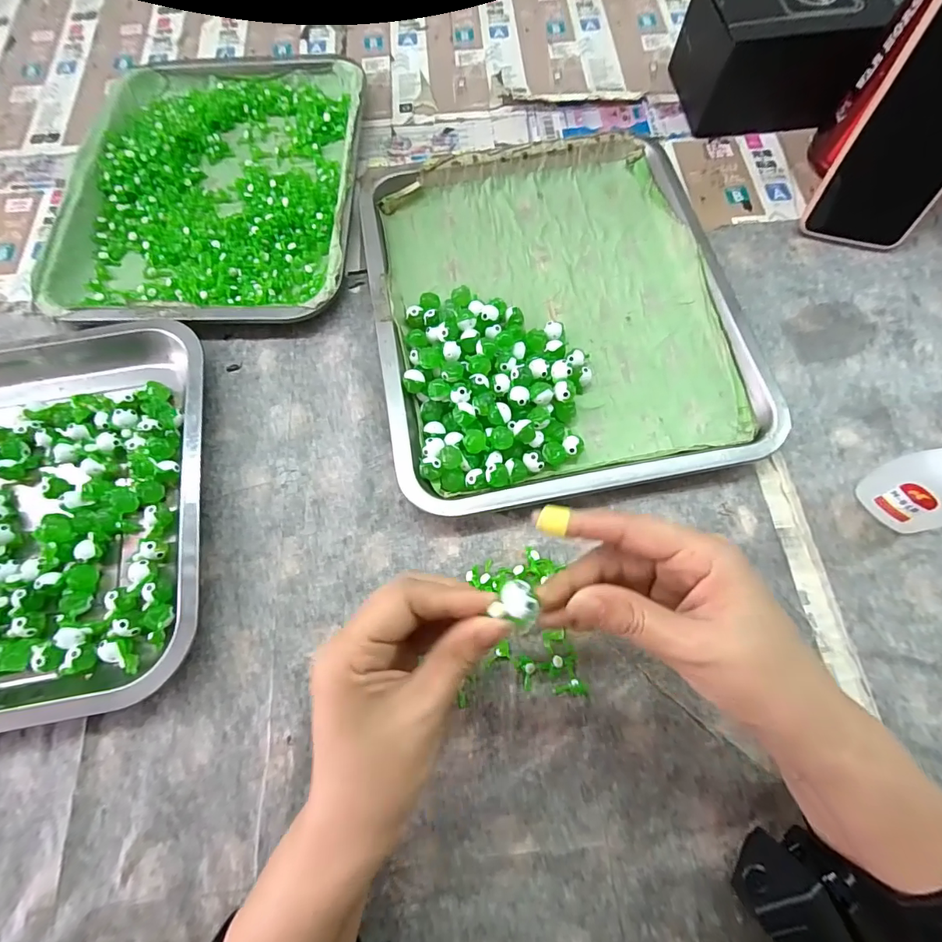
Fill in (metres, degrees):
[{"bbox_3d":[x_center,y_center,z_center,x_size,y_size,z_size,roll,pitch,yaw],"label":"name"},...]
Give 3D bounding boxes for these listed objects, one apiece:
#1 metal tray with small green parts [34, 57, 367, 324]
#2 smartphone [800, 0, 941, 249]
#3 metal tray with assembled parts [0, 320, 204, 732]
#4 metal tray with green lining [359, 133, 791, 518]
[{"bbox_3d":[-0.223,-0.254,0.399,0.242,0.023,0.305,-1,70,1],"label":"metal tray with small green parts"},{"bbox_3d":[0.312,-0.242,0.311,0.077,0.163,0.015,13,51,6],"label":"smartphone"},{"bbox_3d":[-0.352,0.032,0.300,0.345,0.025,0.269,-10,70,-3],"label":"metal tray with assembled parts"},{"bbox_3d":[0.058,-0.126,0.344,0.255,0.023,0.298,-11,70,-3],"label":"metal tray with green lining"}]

